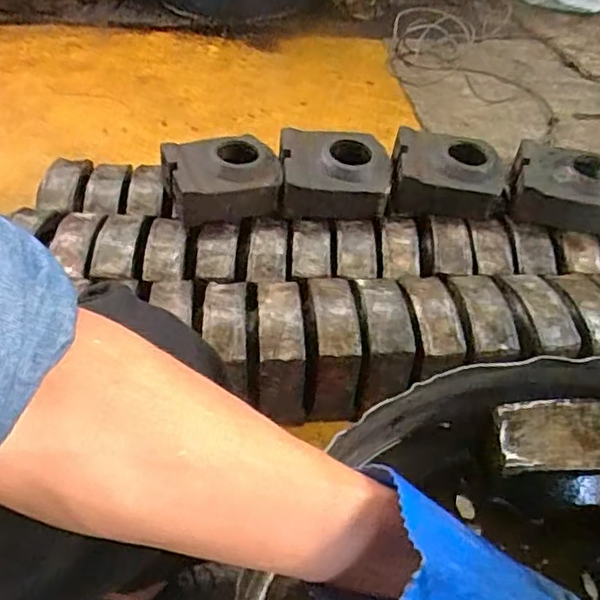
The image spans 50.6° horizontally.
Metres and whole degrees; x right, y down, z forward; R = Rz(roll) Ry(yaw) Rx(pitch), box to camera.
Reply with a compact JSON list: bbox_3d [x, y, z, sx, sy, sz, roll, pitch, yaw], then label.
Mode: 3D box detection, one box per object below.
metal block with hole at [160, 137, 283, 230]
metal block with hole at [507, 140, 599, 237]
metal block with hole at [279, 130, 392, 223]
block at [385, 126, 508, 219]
[{"bbox_3d":[-0.129,-0.213,1.075,0.184,0.084,0.144,-11,45,-13],"label":"metal block with hole"},{"bbox_3d":[0.462,-0.194,1.095,0.188,0.078,0.146,14,45,12],"label":"metal block with hole"},{"bbox_3d":[0.058,-0.215,1.102,0.189,0.090,0.156,5,44,3],"label":"metal block with hole"},{"bbox_3d":[0.258,-0.216,1.109,0.193,0.088,0.141,8,44,6],"label":"block"}]

